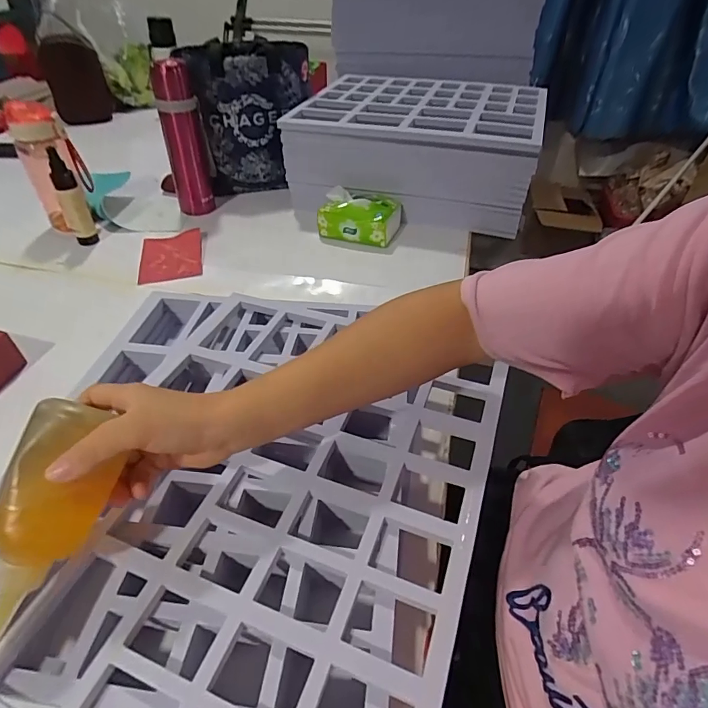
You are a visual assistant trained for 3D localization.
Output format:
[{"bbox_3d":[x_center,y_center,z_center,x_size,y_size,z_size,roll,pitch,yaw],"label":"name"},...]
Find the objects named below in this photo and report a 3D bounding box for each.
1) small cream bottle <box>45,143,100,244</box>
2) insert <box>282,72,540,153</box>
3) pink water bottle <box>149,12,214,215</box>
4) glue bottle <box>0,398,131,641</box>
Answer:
[{"bbox_3d":[-0.457,-0.246,0.726,0.035,0.160,0.032,-24,48,-24],"label":"small cream bottle"},{"bbox_3d":[0.122,-0.456,0.808,0.417,0.027,0.328,14,45,14],"label":"insert"},{"bbox_3d":[-0.299,-0.396,0.765,0.069,0.283,0.070,-12,45,-14],"label":"pink water bottle"},{"bbox_3d":[-0.203,0.119,0.285,0.049,0.041,0.174,15,86,14],"label":"glue bottle"}]

